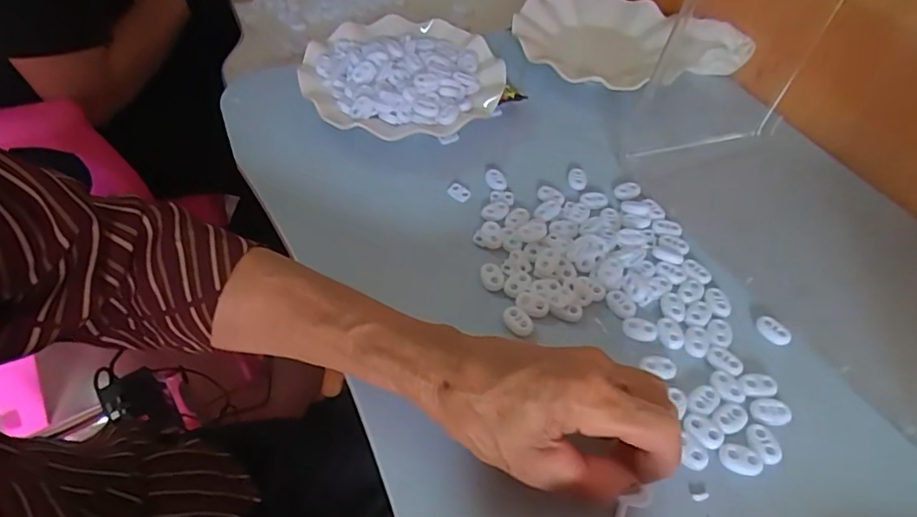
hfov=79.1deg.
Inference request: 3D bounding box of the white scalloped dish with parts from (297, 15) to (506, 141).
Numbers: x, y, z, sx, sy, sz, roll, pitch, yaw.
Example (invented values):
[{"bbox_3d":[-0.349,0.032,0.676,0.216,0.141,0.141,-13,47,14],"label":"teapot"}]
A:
[{"bbox_3d":[-0.051,-0.168,0.502,0.180,0.024,0.169,-24,53,-22],"label":"white scalloped dish with parts"}]

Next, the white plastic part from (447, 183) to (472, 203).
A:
[{"bbox_3d":[0.001,-0.052,0.436,0.017,0.006,0.012,32,54,25],"label":"white plastic part"}]

